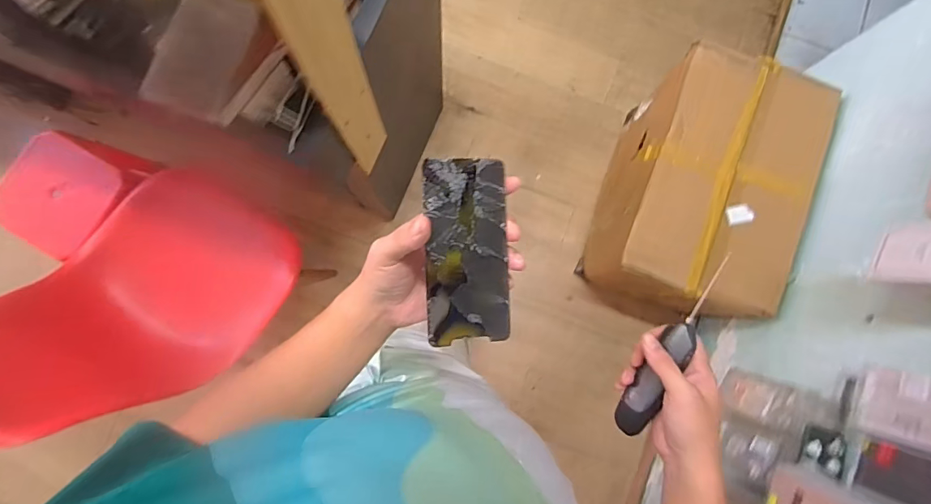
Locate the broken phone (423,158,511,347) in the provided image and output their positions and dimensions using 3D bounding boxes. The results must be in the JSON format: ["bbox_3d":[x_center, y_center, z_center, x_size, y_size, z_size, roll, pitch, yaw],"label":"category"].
[{"bbox_3d":[0.002,-0.001,0.377,0.067,0.004,0.146,-2,92,-17],"label":"broken phone"}]

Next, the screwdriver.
[{"bbox_3d":[0.224,0.109,0.503,0.030,0.027,0.222,24,104,1],"label":"screwdriver"}]

